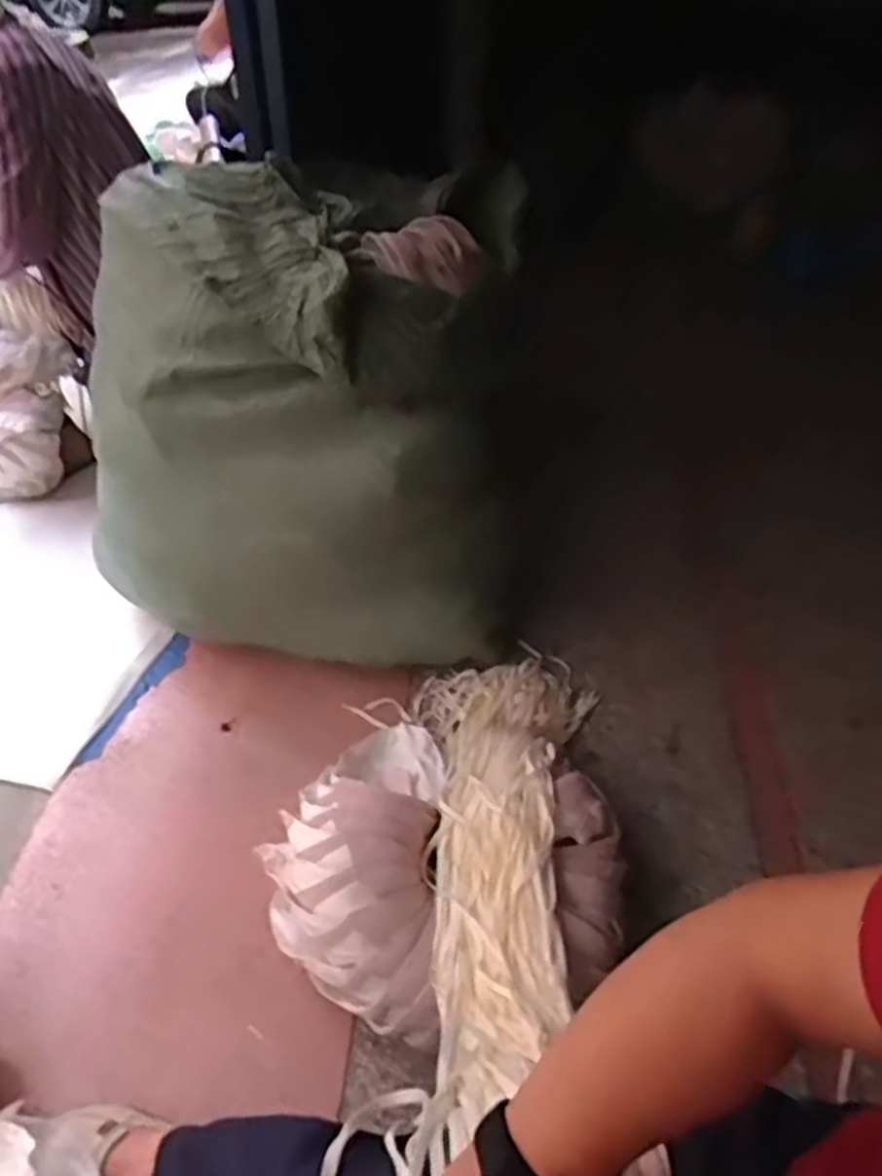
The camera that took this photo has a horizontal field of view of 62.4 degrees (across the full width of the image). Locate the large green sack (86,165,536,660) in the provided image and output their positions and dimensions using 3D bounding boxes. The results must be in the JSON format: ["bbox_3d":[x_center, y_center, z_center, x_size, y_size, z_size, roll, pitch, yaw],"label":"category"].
[{"bbox_3d":[-0.213,-0.238,1.122,0.577,0.625,0.439,14,46,12],"label":"large green sack"}]

